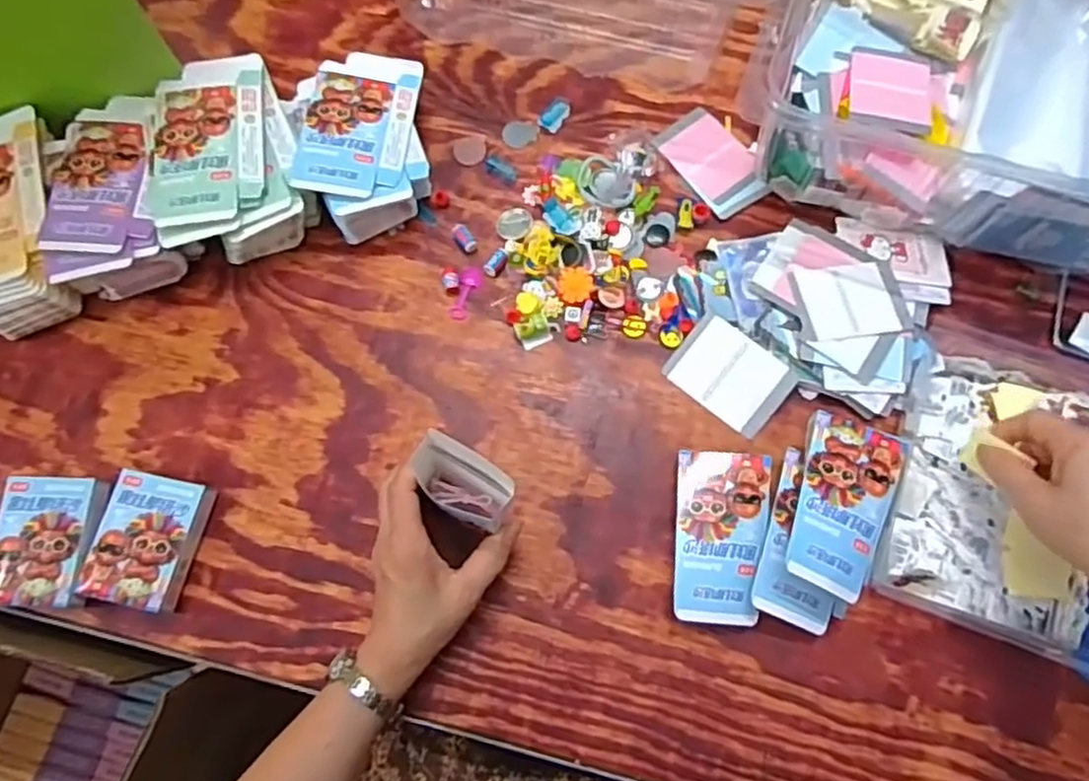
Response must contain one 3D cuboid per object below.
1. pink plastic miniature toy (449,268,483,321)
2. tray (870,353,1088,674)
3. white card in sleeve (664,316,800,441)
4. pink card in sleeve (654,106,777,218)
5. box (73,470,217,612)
[{"bbox_3d":[-0.065,-0.081,0.597,0.019,0.004,0.048,16,74,5],"label":"pink plastic miniature toy"},{"bbox_3d":[0.333,0.075,0.520,0.168,0.050,0.198,21,74,7],"label":"tray"},{"bbox_3d":[0.147,-0.013,0.570,0.088,0.004,0.065,39,87,13],"label":"white card in sleeve"},{"bbox_3d":[0.147,-0.201,0.632,0.066,0.014,0.103,-34,72,-9],"label":"pink card in sleeve"},{"bbox_3d":[-0.291,0.110,0.529,0.067,0.027,0.091,13,73,5],"label":"box"}]

